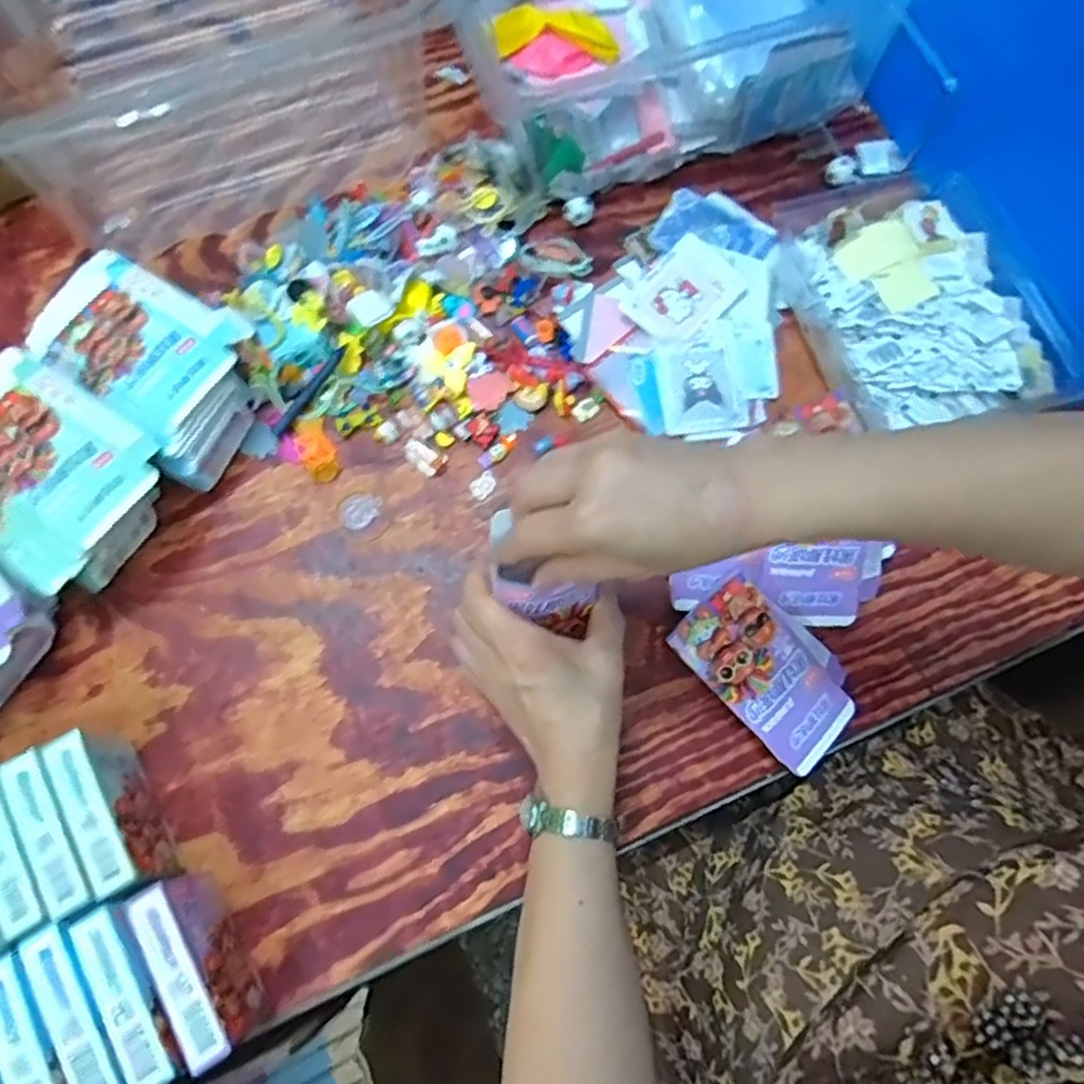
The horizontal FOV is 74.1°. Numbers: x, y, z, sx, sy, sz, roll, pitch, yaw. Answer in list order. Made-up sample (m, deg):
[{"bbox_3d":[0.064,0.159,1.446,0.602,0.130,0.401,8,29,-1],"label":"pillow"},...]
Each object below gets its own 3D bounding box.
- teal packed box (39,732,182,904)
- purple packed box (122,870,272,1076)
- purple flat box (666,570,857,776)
[{"bbox_3d":[-0.251,0.156,0.425,0.024,0.069,0.098,-31,74,-9],"label":"teal packed box"},{"bbox_3d":[-0.188,0.231,0.397,0.026,0.064,0.092,-31,74,-9],"label":"purple packed box"},{"bbox_3d":[0.144,0.085,0.462,0.063,0.017,0.119,-42,84,-3],"label":"purple flat box"}]

